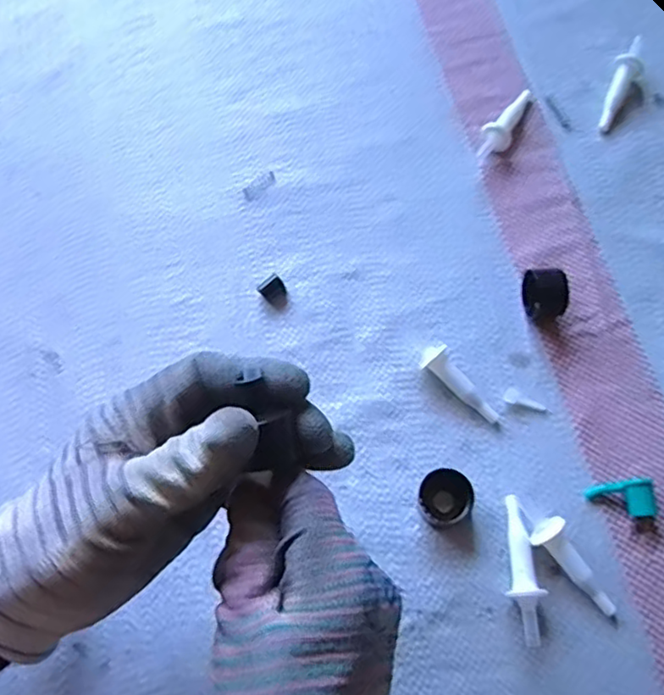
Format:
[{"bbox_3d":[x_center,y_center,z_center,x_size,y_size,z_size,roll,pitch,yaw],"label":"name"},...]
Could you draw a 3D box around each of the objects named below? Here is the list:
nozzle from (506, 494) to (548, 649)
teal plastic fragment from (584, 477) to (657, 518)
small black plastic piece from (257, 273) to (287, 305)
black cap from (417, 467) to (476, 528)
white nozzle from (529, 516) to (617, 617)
[{"bbox_3d":[0.105,0.121,0.339,0.017,0.020,0.076,4,71,4],"label":"nozzle"},{"bbox_3d":[0.164,0.086,0.351,0.032,0.017,0.021,-7,70,1],"label":"teal plastic fragment"},{"bbox_3d":[-0.038,-0.038,0.408,0.016,0.010,0.015,-44,74,-12],"label":"small black plastic piece"},{"bbox_3d":[0.064,0.086,0.354,0.029,0.020,0.029,-1,71,3],"label":"black cap"},{"bbox_3d":[0.136,0.118,0.339,0.056,0.020,0.021,42,78,15],"label":"white nozzle"}]

